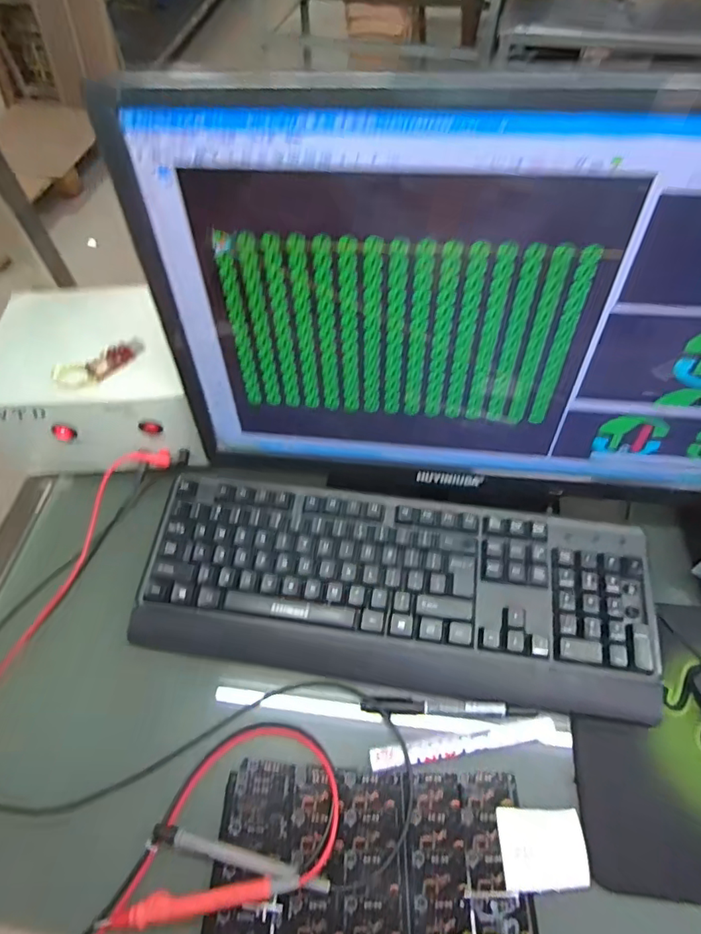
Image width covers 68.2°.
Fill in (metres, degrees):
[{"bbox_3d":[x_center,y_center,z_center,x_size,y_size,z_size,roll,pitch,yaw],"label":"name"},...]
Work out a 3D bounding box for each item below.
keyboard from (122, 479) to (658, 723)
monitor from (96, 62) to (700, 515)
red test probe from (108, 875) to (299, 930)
[{"bbox_3d":[0.036,0.105,0.456,0.435,0.039,0.161,7,58,6],"label":"keyboard"},{"bbox_3d":[0.091,-0.086,0.356,0.452,0.286,0.068,6,58,6],"label":"monitor"},{"bbox_3d":[-0.099,0.289,0.347,0.128,0.020,0.016,-10,58,-4],"label":"red test probe"}]

